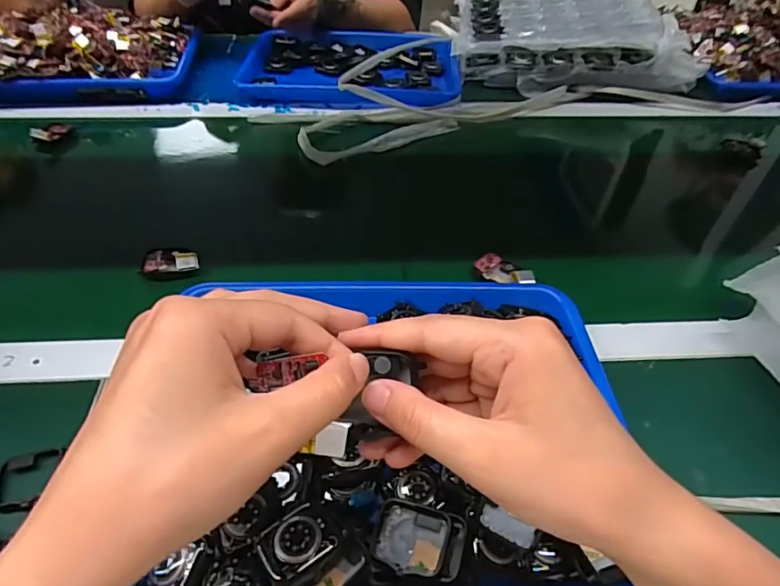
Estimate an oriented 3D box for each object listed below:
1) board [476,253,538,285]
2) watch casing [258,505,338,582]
[{"bbox_3d":[0.110,-0.021,0.498,0.055,0.016,0.035,7,45,4],"label":"board"},{"bbox_3d":[-0.050,0.133,0.276,0.036,0.011,0.031,-27,52,-27],"label":"watch casing"}]

